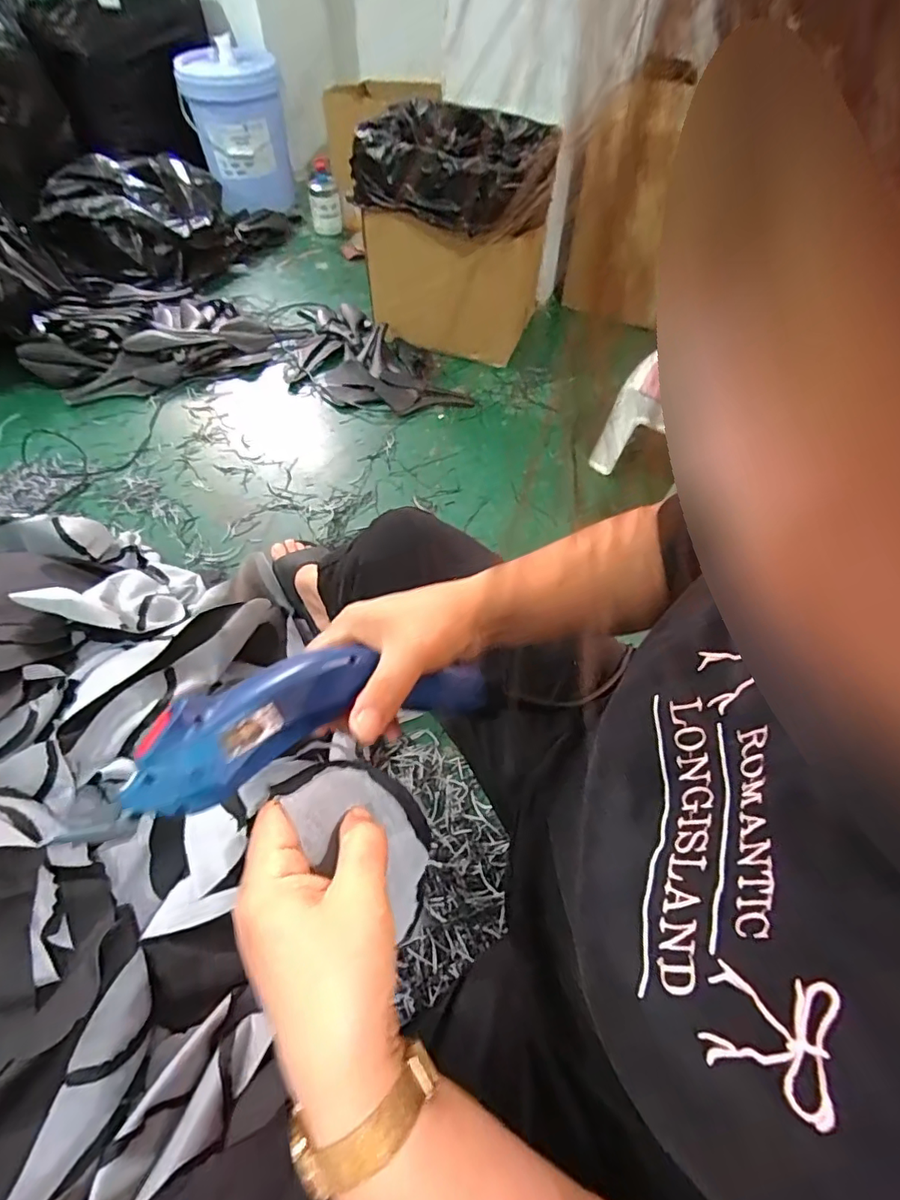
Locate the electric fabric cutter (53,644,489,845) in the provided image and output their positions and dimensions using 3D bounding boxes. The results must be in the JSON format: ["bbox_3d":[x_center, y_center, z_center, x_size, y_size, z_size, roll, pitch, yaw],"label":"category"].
[{"bbox_3d":[-0.070,0.060,0.304,0.211,0.037,0.053,-12,57,-36],"label":"electric fabric cutter"}]

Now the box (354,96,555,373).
[{"bbox_3d":[0.022,-0.864,1.297,0.398,0.421,0.360,16,57,10],"label":"box"}]

